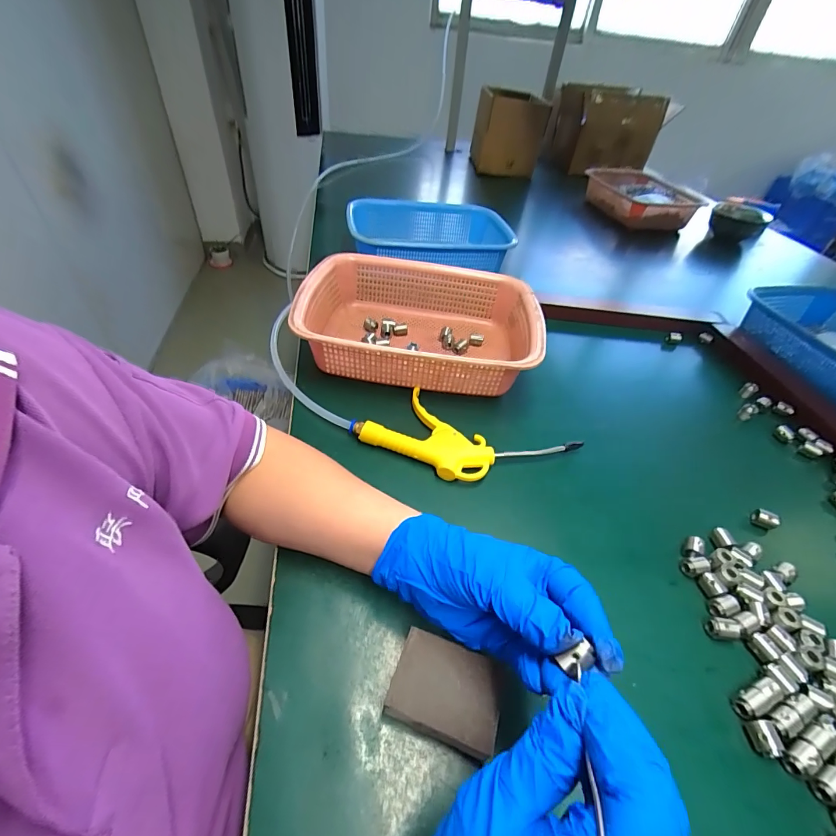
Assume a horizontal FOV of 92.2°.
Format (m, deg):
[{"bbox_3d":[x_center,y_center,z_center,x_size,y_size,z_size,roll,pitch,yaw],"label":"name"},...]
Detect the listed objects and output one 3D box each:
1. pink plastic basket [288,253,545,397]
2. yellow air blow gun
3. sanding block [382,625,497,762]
[{"bbox_3d":[0.002,-0.123,0.529,0.289,0.074,0.223,8,44,1],"label":"pink plastic basket"},{"bbox_3d":[0.053,0.023,0.432,0.210,0.018,0.109,21,46,14],"label":"yellow air blow gun"},{"bbox_3d":[0.018,0.179,0.262,0.067,0.024,0.051,18,45,12],"label":"sanding block"}]

